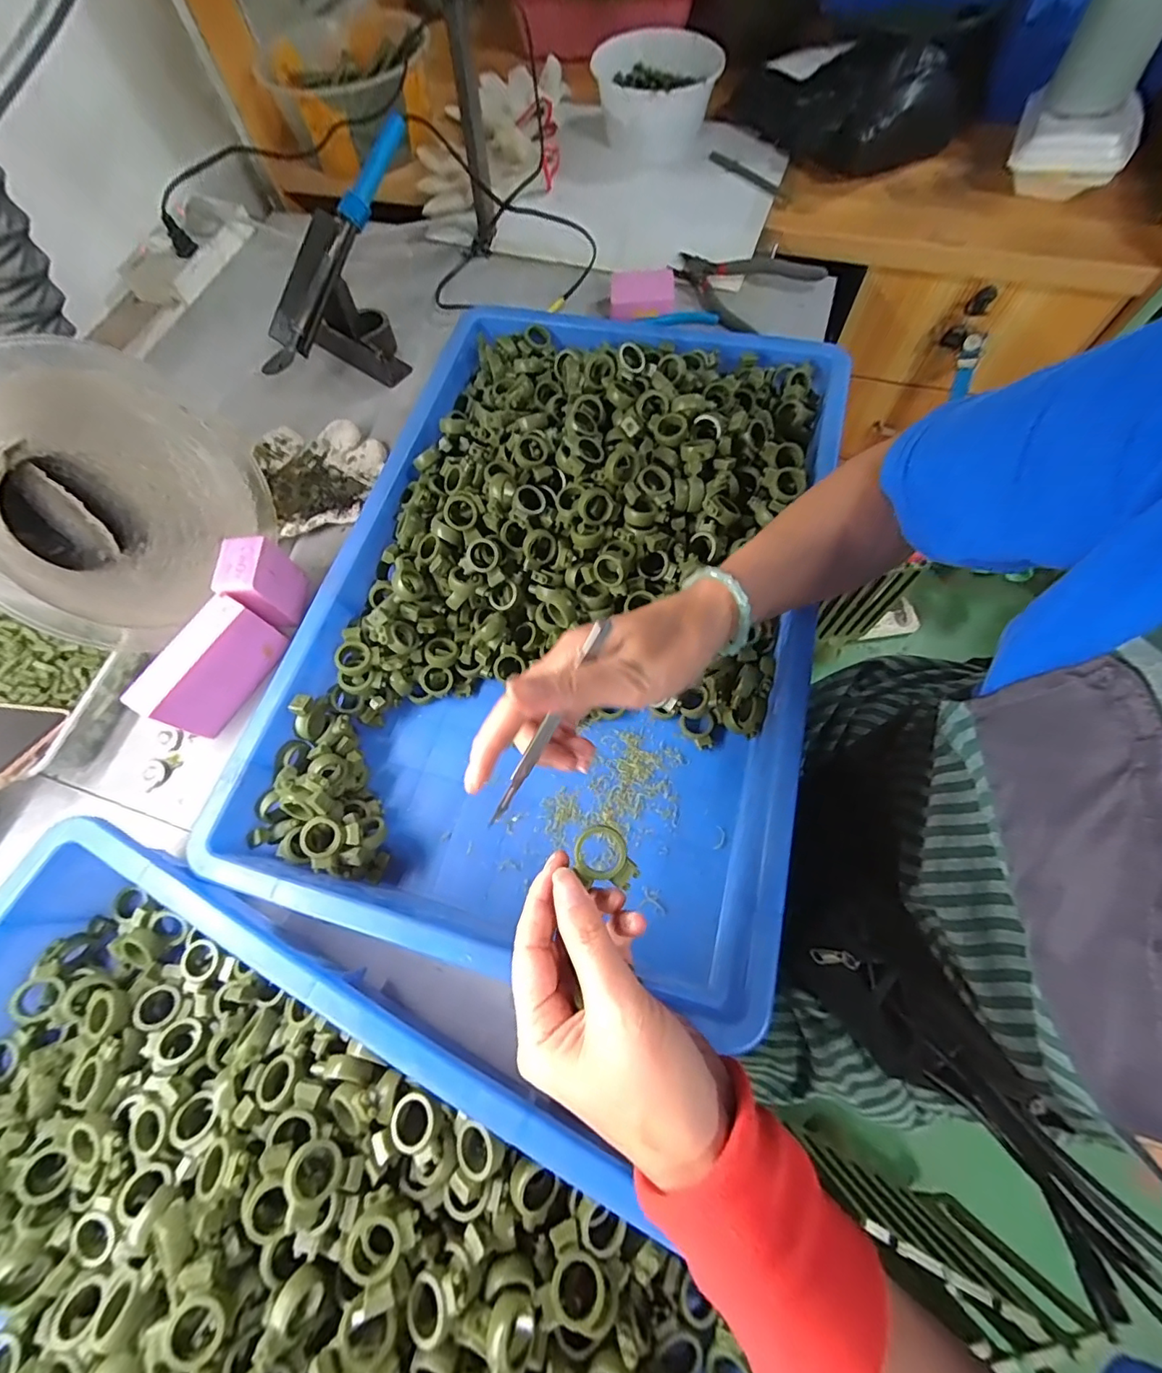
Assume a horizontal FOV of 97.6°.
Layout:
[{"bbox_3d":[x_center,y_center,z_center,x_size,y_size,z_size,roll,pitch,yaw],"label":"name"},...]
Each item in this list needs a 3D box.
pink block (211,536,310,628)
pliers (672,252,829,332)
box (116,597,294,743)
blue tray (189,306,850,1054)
[{"bbox_3d":[-0.285,-0.092,0.455,0.042,0.063,0.061,1,68,3],"label":"pink block"},{"bbox_3d":[0.194,-0.501,0.619,0.142,0.017,0.148,-40,72,-13],"label":"pliers"},{"bbox_3d":[-0.309,-0.016,0.429,0.036,0.064,0.107,25,72,12],"label":"box"},{"bbox_3d":[-0.010,-0.082,0.420,0.370,0.098,0.554,12,69,7],"label":"blue tray"}]

